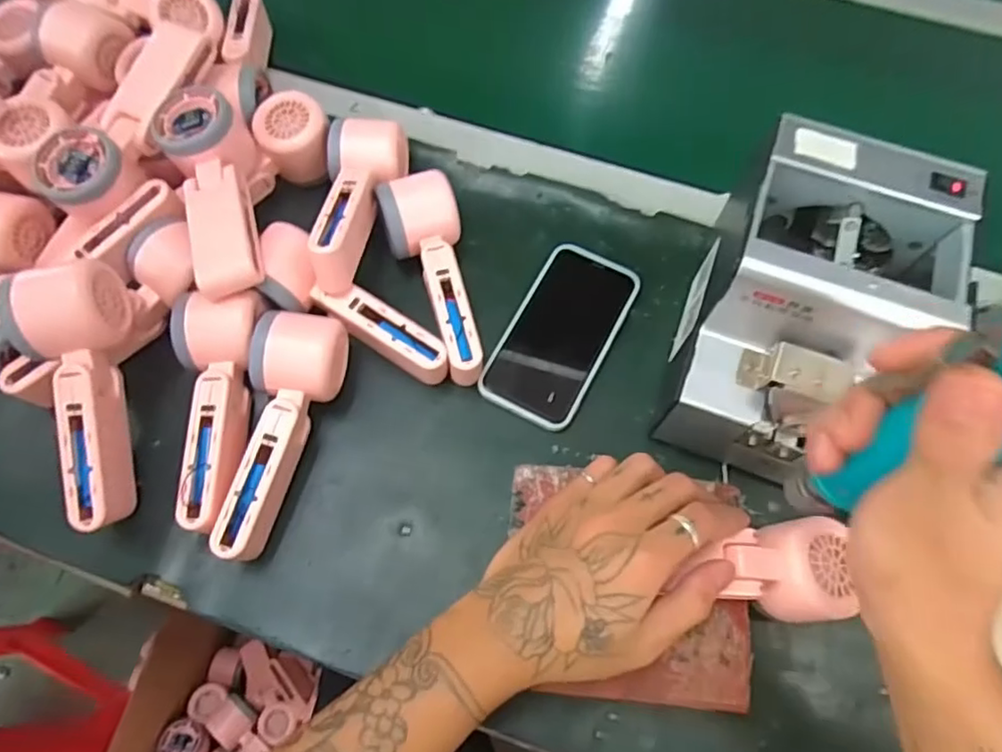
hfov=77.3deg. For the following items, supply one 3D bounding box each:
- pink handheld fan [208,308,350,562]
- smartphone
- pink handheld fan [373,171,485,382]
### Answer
[{"bbox_3d":[-0.150,0.036,0.412,0.051,0.048,0.160,11,67,3],"label":"pink handheld fan"},{"bbox_3d":[0.047,-0.033,0.477,0.075,0.010,0.145,25,68,9],"label":"smartphone"},{"bbox_3d":[-0.045,-0.074,0.462,0.056,0.053,0.149,-17,68,-9],"label":"pink handheld fan"}]

